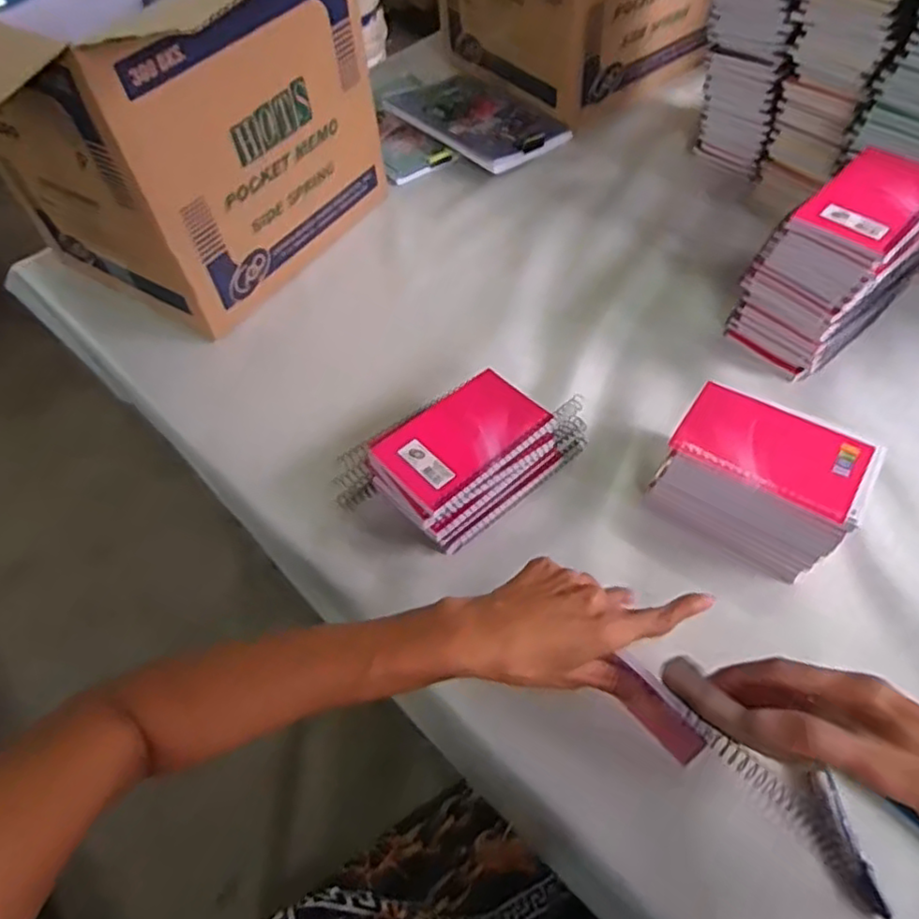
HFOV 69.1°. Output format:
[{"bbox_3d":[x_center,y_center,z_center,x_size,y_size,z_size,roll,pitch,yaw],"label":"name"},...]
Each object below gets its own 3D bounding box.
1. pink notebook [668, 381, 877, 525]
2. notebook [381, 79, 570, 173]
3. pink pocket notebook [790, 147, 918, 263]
[{"bbox_3d":[0.238,-0.011,0.510,0.129,0.007,0.080,28,62,22],"label":"pink notebook"},{"bbox_3d":[0.031,-0.466,0.907,0.157,0.022,0.226,-38,61,-20],"label":"notebook"},{"bbox_3d":[0.352,-0.219,0.564,0.127,0.010,0.083,-39,61,-21],"label":"pink pocket notebook"}]

